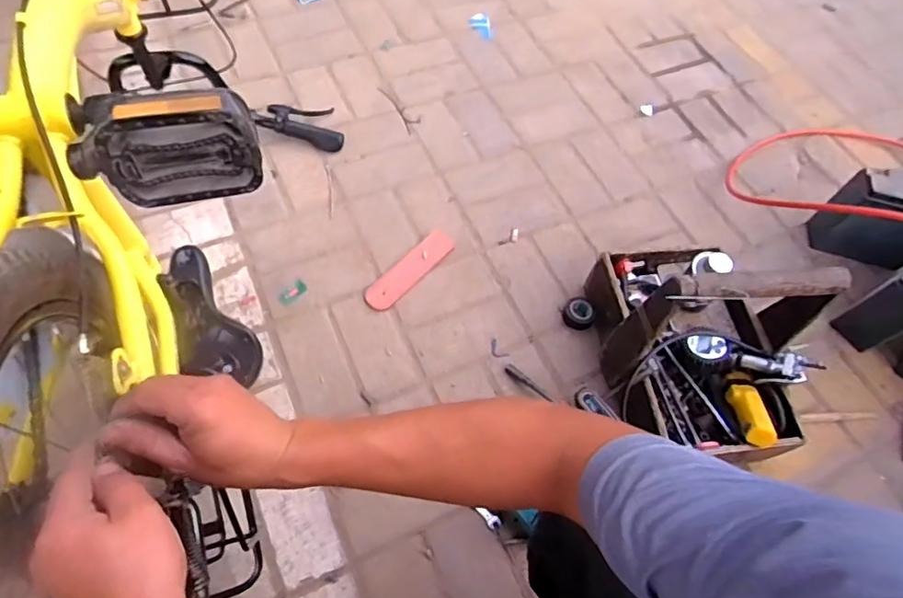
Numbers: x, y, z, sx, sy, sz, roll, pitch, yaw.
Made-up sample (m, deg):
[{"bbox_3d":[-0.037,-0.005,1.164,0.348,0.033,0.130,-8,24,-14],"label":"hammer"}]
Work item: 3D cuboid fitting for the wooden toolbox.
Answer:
[{"bbox_3d":[0.374,0.040,0.821,0.267,0.277,0.343,0,61,-6],"label":"wooden toolbox"}]

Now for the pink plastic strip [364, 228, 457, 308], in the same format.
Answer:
[{"bbox_3d":[-0.071,-0.053,0.980,0.055,0.006,0.192,40,69,17],"label":"pink plastic strip"}]

